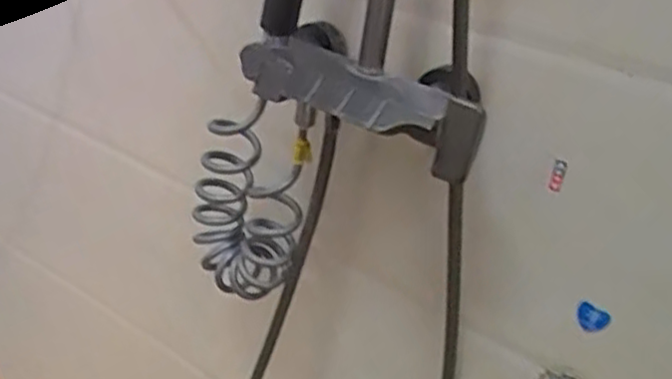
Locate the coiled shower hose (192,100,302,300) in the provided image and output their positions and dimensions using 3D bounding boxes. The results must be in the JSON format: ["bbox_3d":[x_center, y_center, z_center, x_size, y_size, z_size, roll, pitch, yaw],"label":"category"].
[{"bbox_3d":[-0.092,0.016,0.744,0.063,0.197,0.108,-18,38,-38],"label":"coiled shower hose"}]

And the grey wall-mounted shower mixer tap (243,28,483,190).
[{"bbox_3d":[0.026,-0.081,0.615,0.227,0.056,0.114,22,32,25],"label":"grey wall-mounted shower mixer tap"}]

